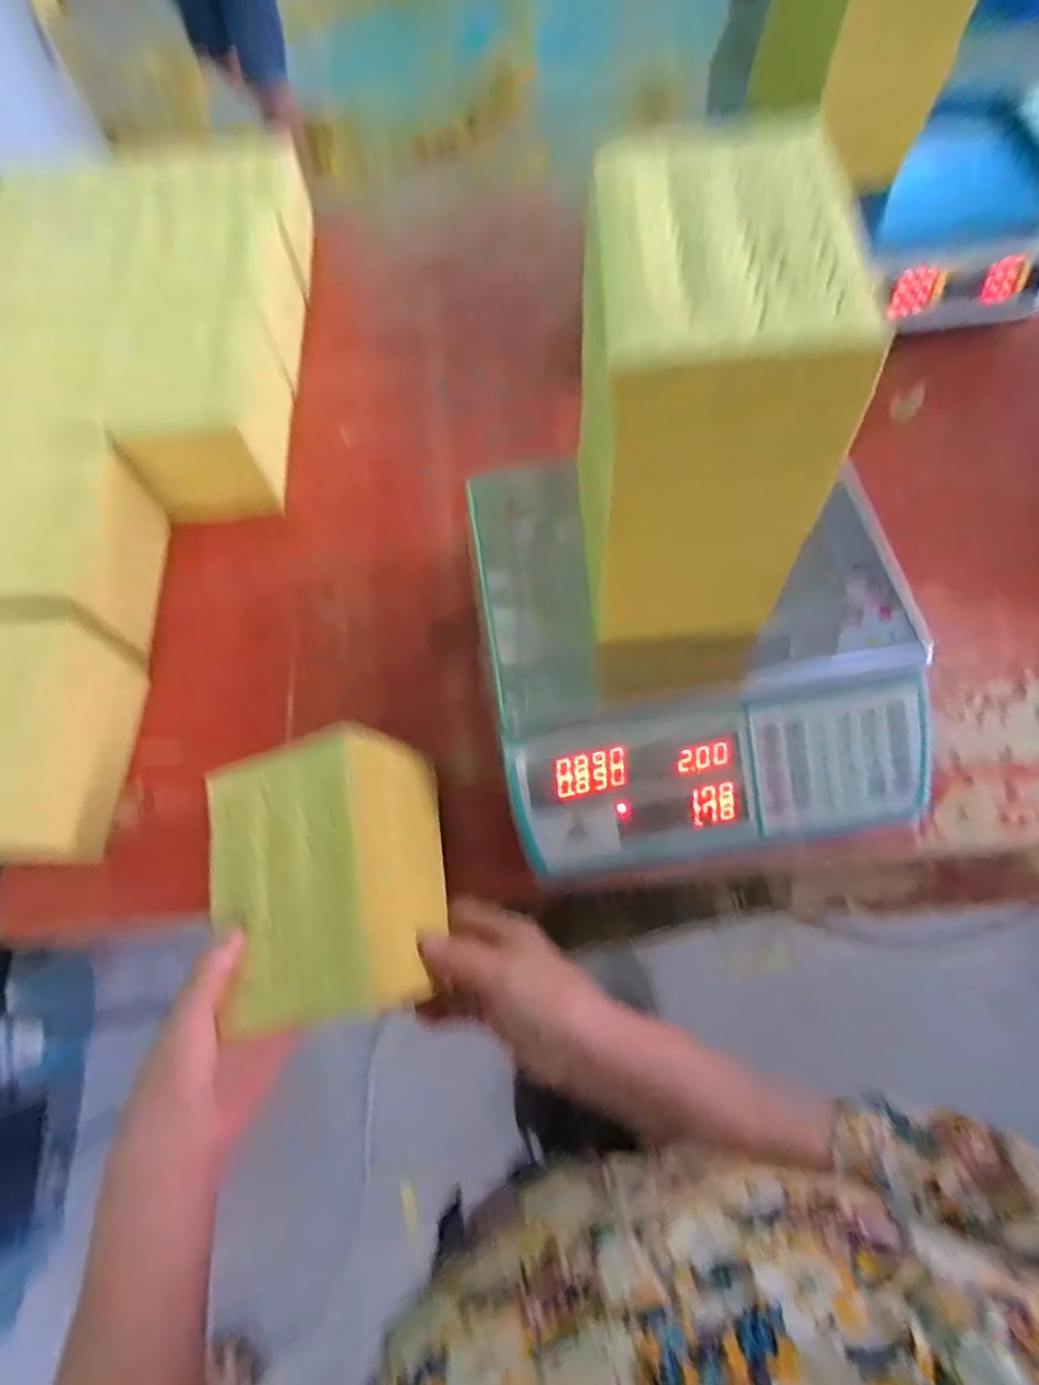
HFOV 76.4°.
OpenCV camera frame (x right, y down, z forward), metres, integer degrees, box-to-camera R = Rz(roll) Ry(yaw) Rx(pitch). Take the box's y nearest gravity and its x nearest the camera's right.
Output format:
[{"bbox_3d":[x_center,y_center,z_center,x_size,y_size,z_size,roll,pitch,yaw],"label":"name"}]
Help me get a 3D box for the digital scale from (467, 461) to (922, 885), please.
[{"bbox_3d":[0.128,-0.035,0.510,0.300,0.114,0.304,-9,66,0],"label":"digital scale"}]

